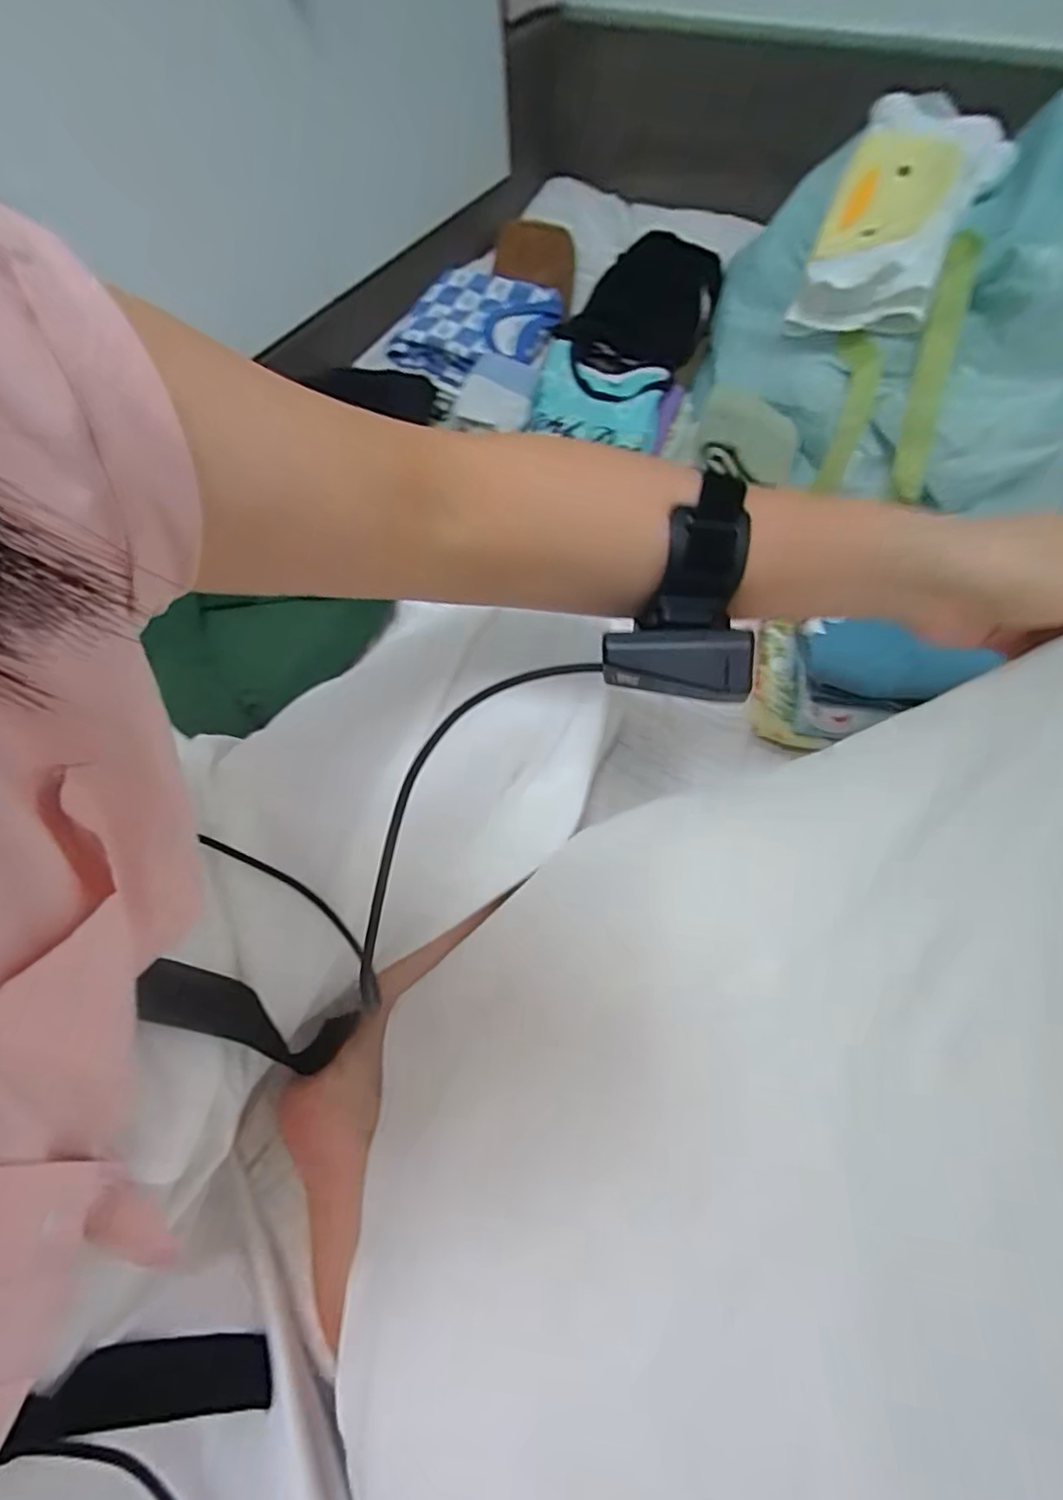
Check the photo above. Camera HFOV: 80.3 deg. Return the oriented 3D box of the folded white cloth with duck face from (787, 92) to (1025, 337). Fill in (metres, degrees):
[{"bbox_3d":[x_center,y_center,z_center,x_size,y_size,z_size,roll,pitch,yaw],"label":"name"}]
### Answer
[{"bbox_3d":[0.328,-0.479,0.562,0.125,0.050,0.203,24,86,17],"label":"folded white cloth with duck face"}]

